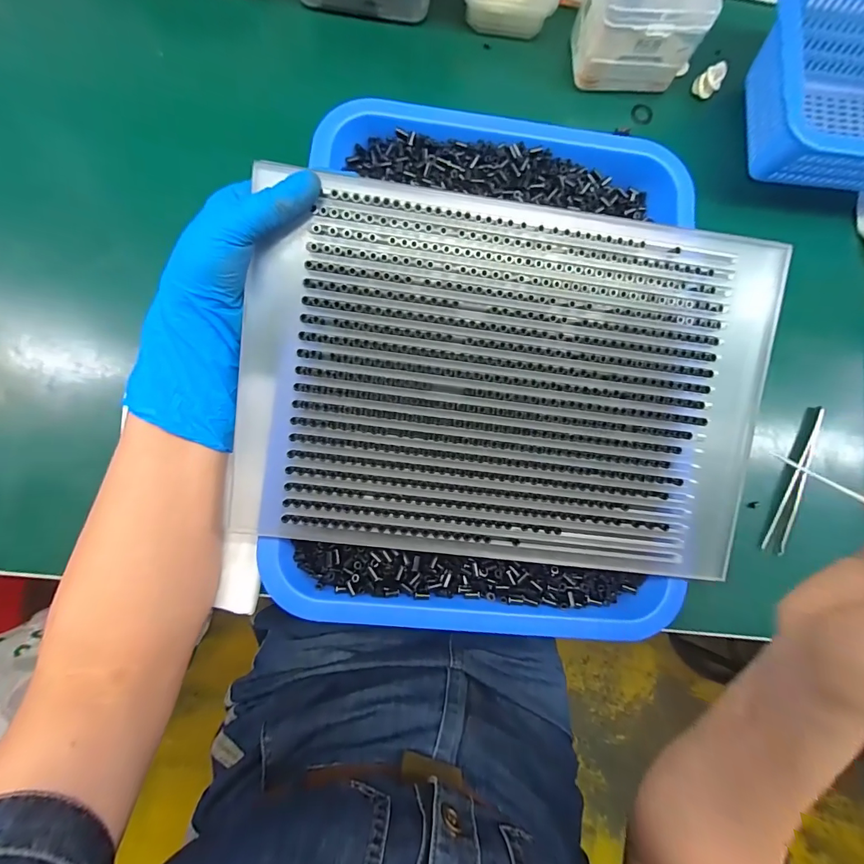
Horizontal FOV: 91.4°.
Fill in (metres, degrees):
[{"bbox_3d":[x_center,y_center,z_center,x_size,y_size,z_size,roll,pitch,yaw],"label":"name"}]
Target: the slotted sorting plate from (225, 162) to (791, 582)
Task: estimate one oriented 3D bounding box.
[{"bbox_3d":[0.049,-0.028,0.274,0.330,0.011,0.224,6,96,-5],"label":"slotted sorting plate"}]

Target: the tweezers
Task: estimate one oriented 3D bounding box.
[{"bbox_3d":[0.302,0.038,0.347,0.017,0.011,0.129,24,82,-2],"label":"tweezers"}]

